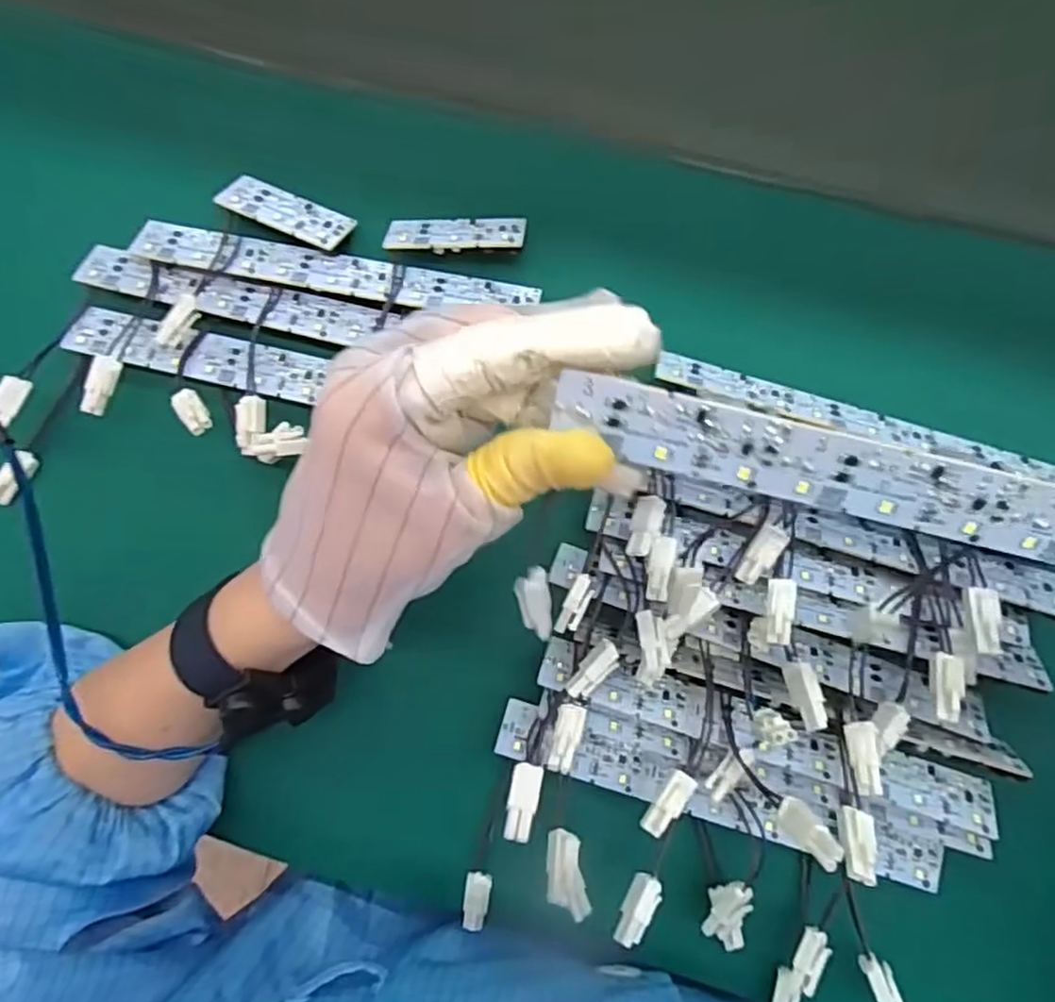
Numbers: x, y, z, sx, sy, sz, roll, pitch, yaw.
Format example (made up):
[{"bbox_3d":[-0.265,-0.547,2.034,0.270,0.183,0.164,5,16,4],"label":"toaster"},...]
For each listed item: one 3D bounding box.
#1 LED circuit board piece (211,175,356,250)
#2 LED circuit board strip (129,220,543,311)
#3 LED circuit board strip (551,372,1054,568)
[{"bbox_3d":[-0.115,-0.138,0.332,0.063,0.004,0.024,24,63,6],"label":"LED circuit board piece"},{"bbox_3d":[-0.090,-0.107,0.326,0.186,0.004,0.025,11,62,1],"label":"LED circuit board strip"},{"bbox_3d":[0.096,-0.005,0.190,0.176,0.004,0.026,13,125,1],"label":"LED circuit board strip"}]

